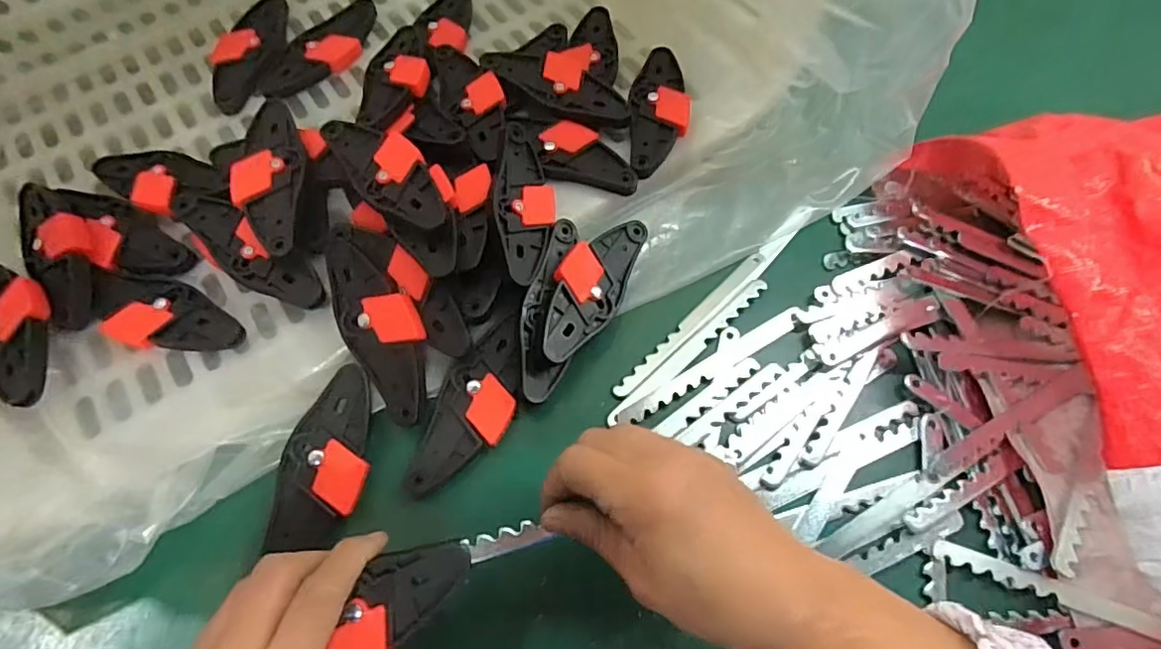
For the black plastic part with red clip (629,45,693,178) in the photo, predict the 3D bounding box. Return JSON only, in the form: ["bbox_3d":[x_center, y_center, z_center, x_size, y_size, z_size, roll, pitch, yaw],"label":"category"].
[{"bbox_3d":[0.061,-0.166,0.455,0.045,0.018,0.120,4,64,3],"label":"black plastic part with red clip"}]

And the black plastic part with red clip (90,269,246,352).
[{"bbox_3d":[-0.272,-0.004,0.382,0.105,0.018,0.047,19,65,10],"label":"black plastic part with red clip"}]

